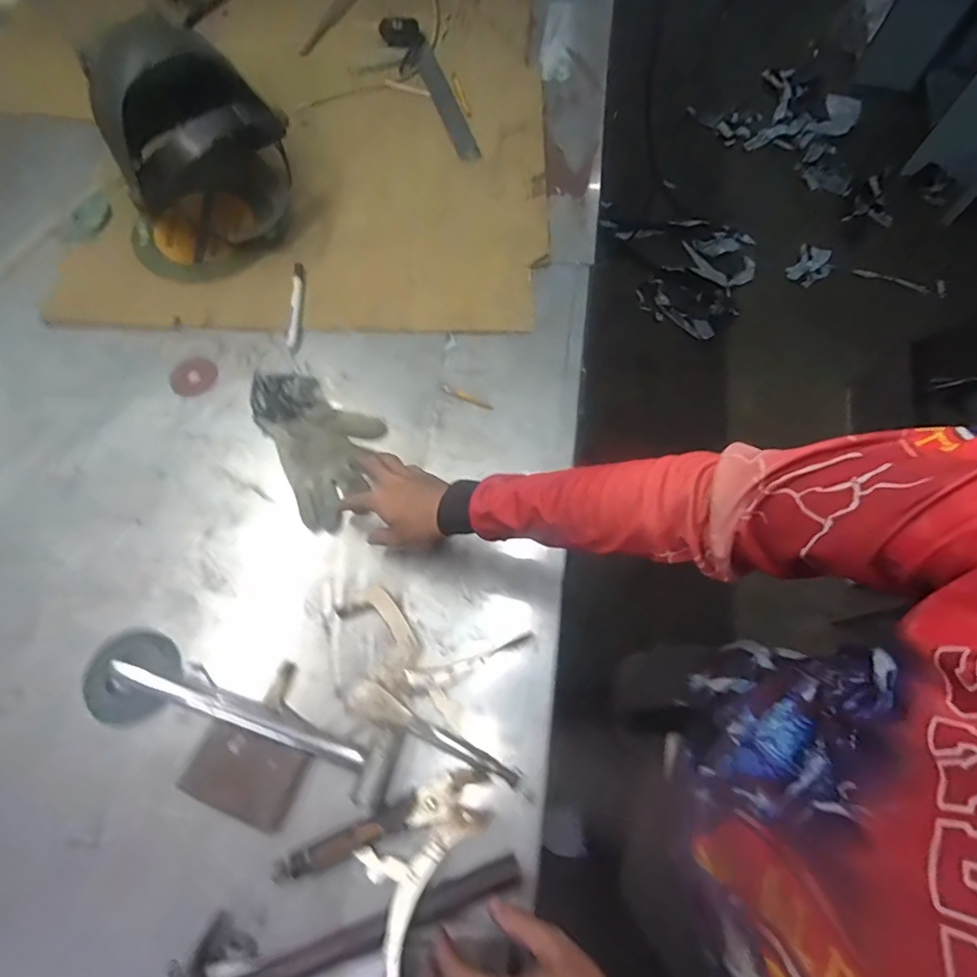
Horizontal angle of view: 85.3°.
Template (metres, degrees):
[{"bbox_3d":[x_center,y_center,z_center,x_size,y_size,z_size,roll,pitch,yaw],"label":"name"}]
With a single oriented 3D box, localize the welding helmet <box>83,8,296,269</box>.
[{"bbox_3d":[-0.402,-0.490,0.736,0.216,0.215,0.211,-18,71,-8],"label":"welding helmet"}]

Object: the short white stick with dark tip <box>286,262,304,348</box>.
[{"bbox_3d":[-0.277,-0.266,0.765,0.017,0.017,0.143,-2,69,-2],"label":"short white stick with dark tip"}]

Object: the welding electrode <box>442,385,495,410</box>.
[{"bbox_3d":[-0.029,-0.124,0.727,0.074,0.006,0.013,23,70,7],"label":"welding electrode"}]

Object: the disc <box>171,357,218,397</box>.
[{"bbox_3d":[-0.404,-0.154,0.728,0.060,0.004,0.053,-33,82,-15],"label":"disc"}]

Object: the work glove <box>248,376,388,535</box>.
[{"bbox_3d":[-0.207,-0.065,0.676,0.133,0.050,0.208,-28,72,-11],"label":"work glove"}]

